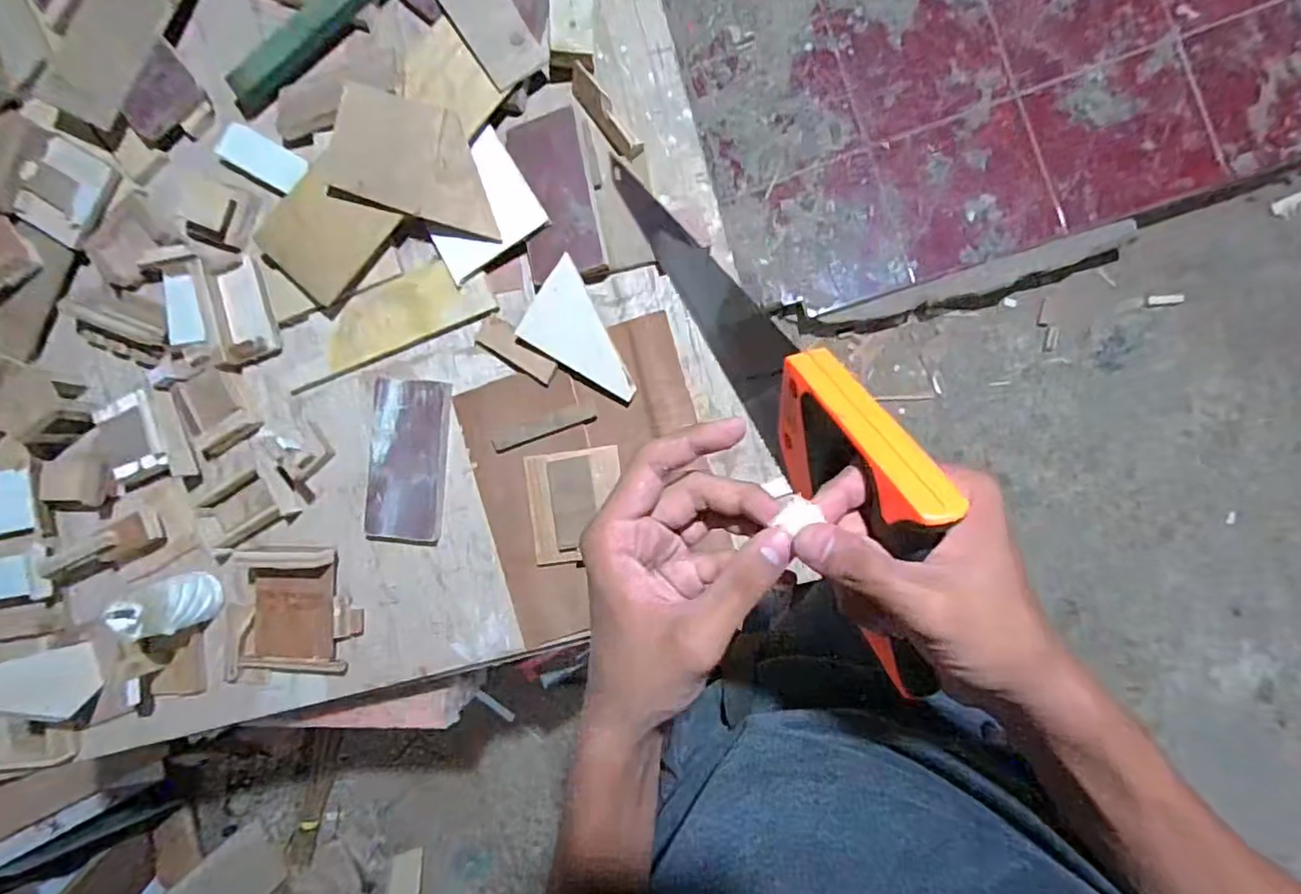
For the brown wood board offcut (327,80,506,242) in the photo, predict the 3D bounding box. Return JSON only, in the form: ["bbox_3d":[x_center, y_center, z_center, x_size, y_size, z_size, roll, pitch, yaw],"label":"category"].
[{"bbox_3d":[-0.271,-0.333,0.713,0.210,0.006,0.127,17,98,2],"label":"brown wood board offcut"}]

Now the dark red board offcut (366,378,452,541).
[{"bbox_3d":[-0.298,0.015,0.747,0.092,0.012,0.192,5,90,8],"label":"dark red board offcut"}]

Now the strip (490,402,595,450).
[{"bbox_3d":[-0.128,-0.026,0.731,0.128,0.005,0.023,-19,87,7],"label":"strip"}]

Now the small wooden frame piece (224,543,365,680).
[{"bbox_3d":[-0.449,0.209,0.754,0.178,0.034,0.173,2,90,8],"label":"small wooden frame piece"}]

